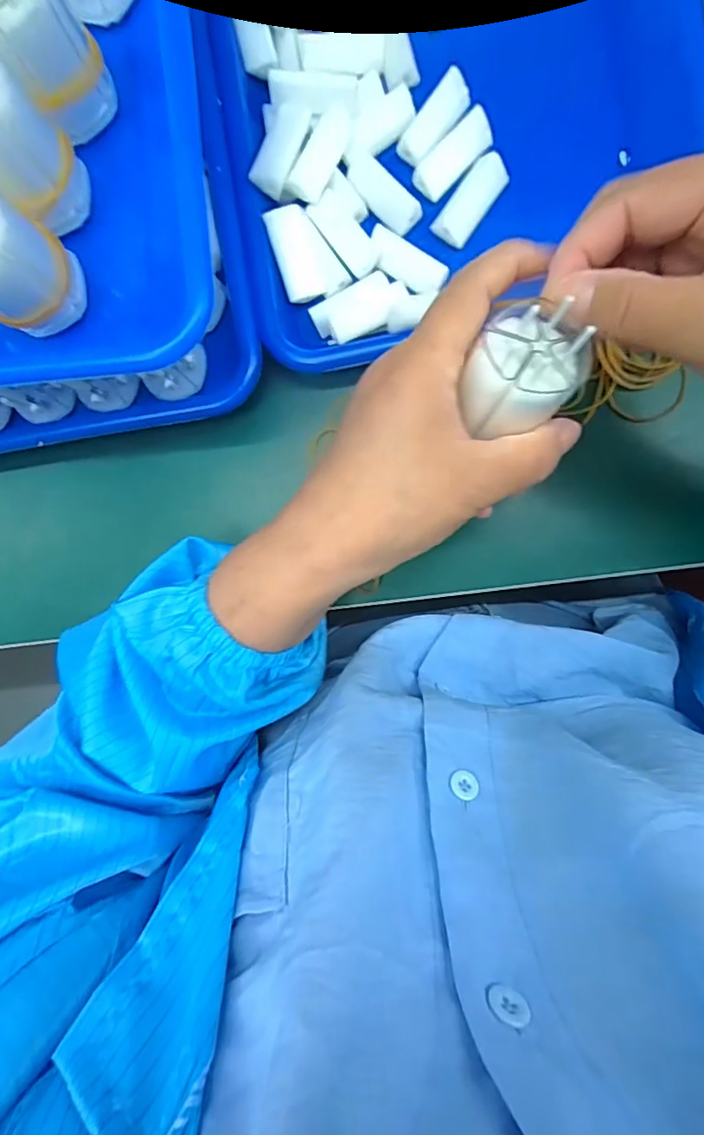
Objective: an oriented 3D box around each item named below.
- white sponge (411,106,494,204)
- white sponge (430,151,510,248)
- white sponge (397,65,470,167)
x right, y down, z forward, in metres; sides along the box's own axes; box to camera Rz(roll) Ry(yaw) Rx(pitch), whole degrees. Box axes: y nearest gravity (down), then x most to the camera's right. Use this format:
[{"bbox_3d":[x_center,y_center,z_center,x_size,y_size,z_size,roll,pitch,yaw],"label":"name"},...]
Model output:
[{"bbox_3d":[0.056,-0.226,0.295,0.048,0.009,0.020,-43,87,5],"label":"white sponge"},{"bbox_3d":[0.066,-0.201,0.296,0.021,0.009,0.050,37,95,3],"label":"white sponge"},{"bbox_3d":[0.045,-0.245,0.293,0.019,0.009,0.049,38,95,3],"label":"white sponge"}]

